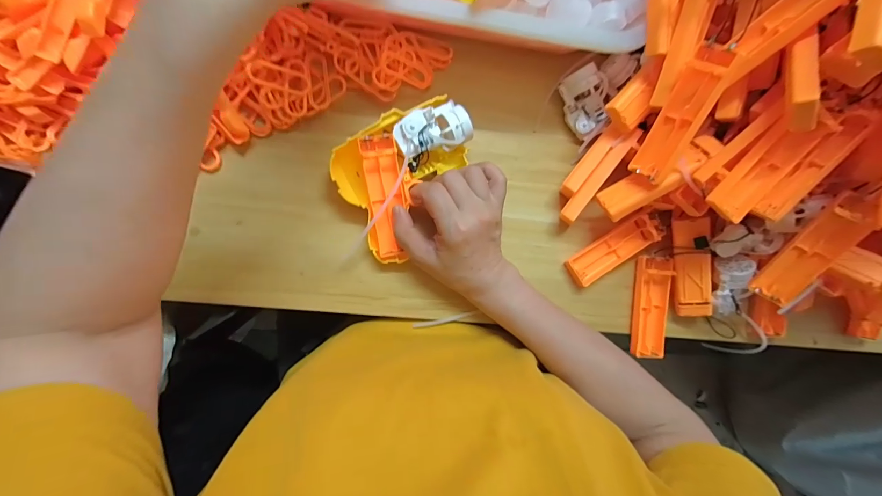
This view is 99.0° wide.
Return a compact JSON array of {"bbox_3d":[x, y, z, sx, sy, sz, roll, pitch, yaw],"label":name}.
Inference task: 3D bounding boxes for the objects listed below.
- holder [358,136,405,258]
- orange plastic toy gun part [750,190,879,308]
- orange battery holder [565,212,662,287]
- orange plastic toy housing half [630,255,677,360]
[{"bbox_3d":[-0.053,-0.048,0.354,0.034,0.012,0.108,-6,100,-9],"label":"holder"},{"bbox_3d":[0.325,0.004,0.330,0.027,0.032,0.108,9,127,-9],"label":"orange plastic toy gun part"},{"bbox_3d":[0.184,0.003,0.401,0.104,0.019,0.033,-32,95,-7],"label":"orange battery holder"},{"bbox_3d":[0.230,0.065,0.410,0.035,0.017,0.109,3,90,-9],"label":"orange plastic toy housing half"}]

